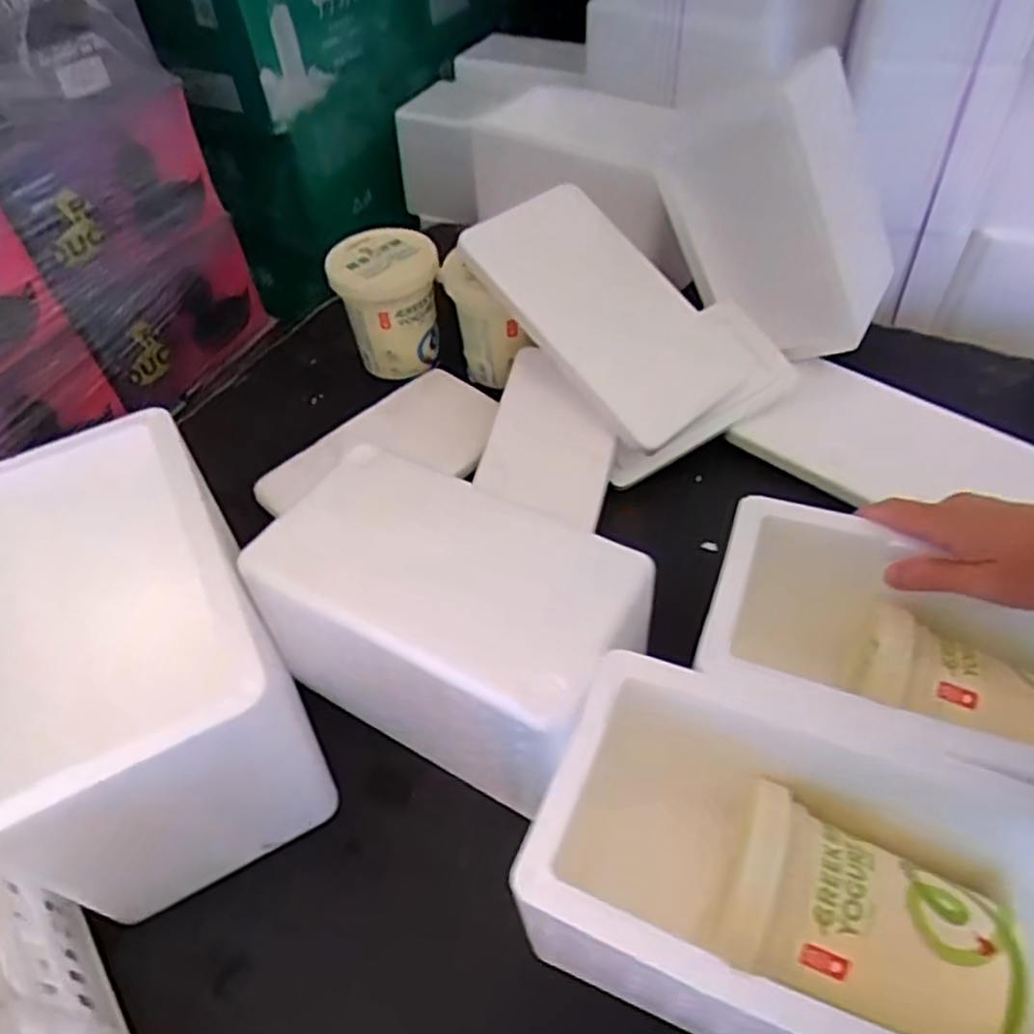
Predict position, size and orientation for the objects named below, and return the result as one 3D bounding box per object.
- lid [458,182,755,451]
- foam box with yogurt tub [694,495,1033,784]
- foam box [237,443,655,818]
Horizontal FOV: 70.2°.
[{"bbox_3d":[0.086,-0.201,0.716,0.277,0.026,0.168,46,66,-1],"label":"lid"},{"bbox_3d":[0.252,0.115,0.477,0.246,0.155,0.144,16,52,18],"label":"foam box with yogurt tub"},{"bbox_3d":[-0.042,0.076,0.535,0.246,0.153,0.146,22,55,23],"label":"foam box"}]

